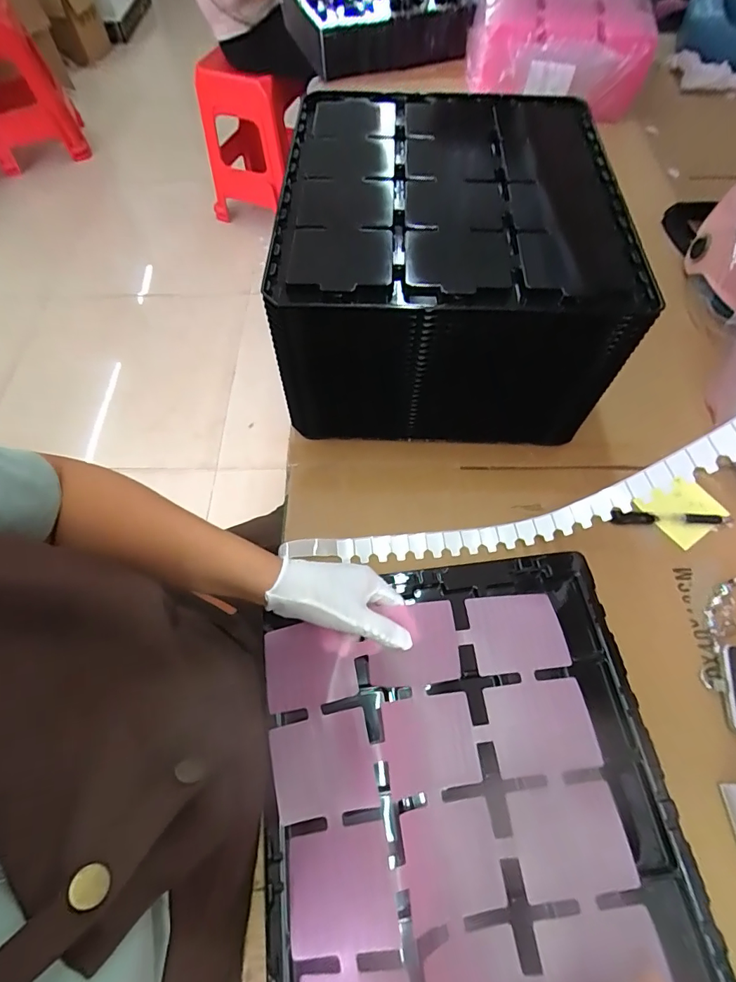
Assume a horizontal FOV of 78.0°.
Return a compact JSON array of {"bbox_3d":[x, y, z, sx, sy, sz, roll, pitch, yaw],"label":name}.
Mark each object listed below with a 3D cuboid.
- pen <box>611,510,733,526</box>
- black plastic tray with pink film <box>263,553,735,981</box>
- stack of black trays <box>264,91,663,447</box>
[{"bbox_3d":[0.341,0.030,0.509,0.135,0.010,0.013,0,63,2],"label":"pen"},{"bbox_3d":[0.083,0.237,0.377,0.331,0.051,0.363,-7,63,-2],"label":"black plastic tray with pink film"},{"bbox_3d":[0.095,-0.272,0.553,0.353,0.204,0.383,3,63,3],"label":"stack of black trays"}]

